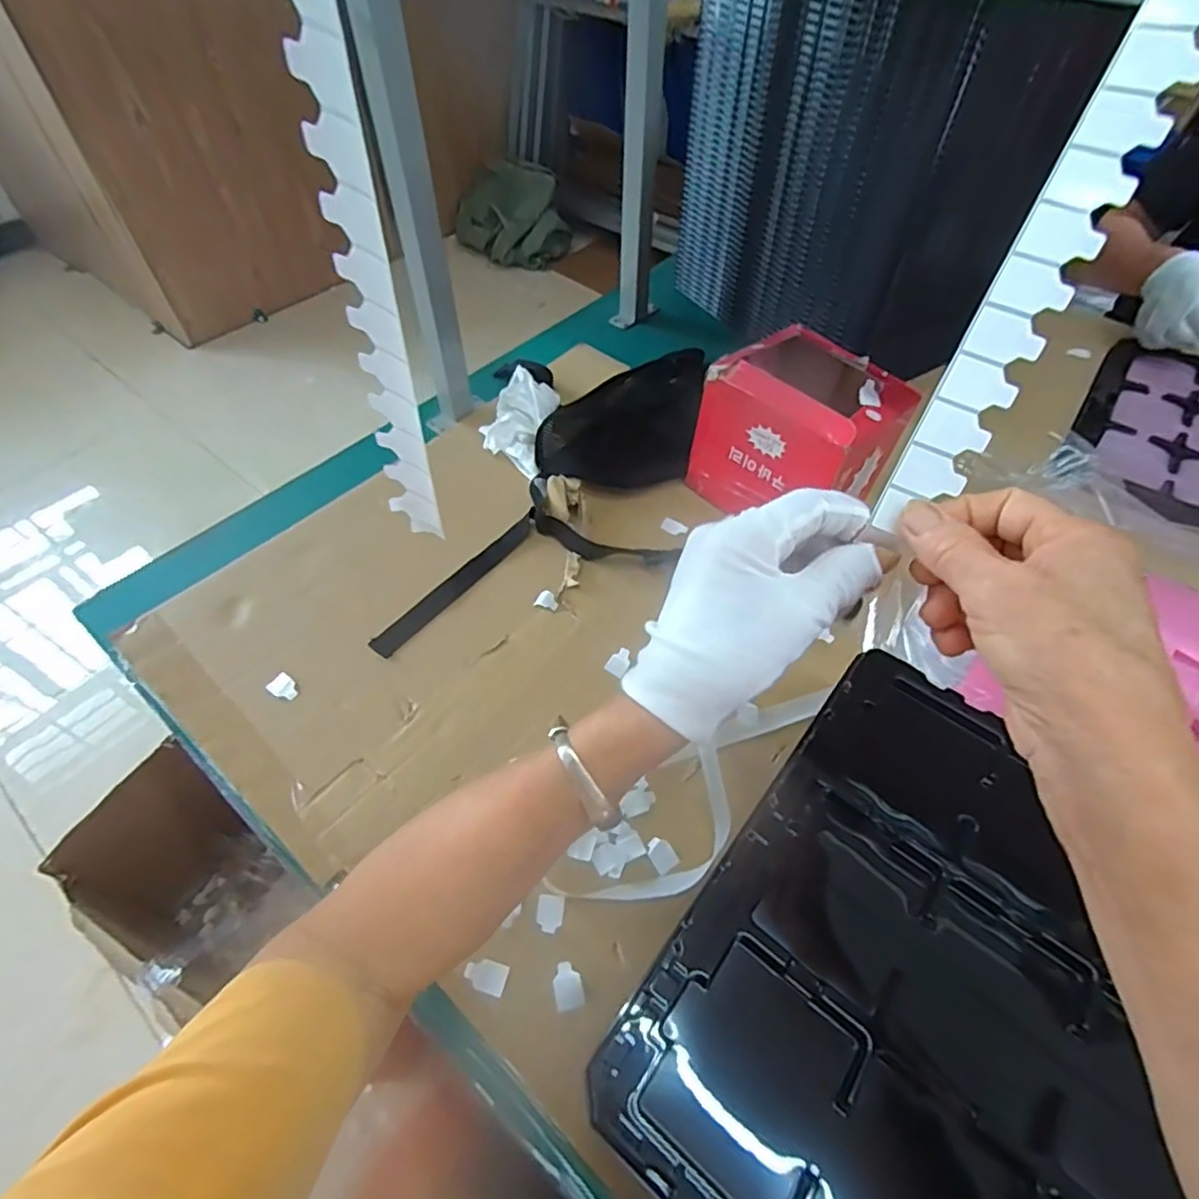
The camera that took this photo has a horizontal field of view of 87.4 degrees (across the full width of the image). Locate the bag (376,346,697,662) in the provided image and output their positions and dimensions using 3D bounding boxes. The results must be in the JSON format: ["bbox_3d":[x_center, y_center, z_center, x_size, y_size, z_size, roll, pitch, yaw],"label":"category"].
[{"bbox_3d":[-0.039,-0.126,0.648,0.252,0.039,0.433,7,53,5],"label":"bag"}]

